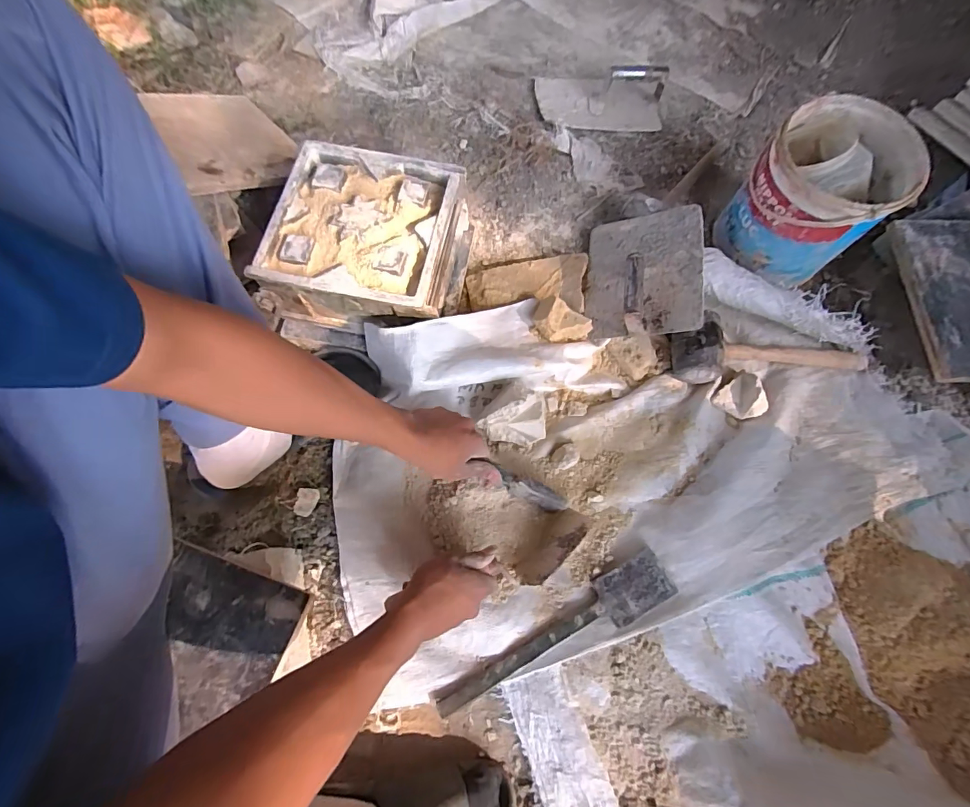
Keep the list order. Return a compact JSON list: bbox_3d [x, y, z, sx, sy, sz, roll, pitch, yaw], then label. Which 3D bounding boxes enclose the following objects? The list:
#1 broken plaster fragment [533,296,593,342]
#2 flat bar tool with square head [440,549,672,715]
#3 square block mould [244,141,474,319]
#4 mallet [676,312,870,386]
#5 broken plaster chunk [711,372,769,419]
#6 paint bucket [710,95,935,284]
[{"bbox_3d":[0.108,-0.118,0.652,0.082,0.037,0.058,34,73,10],"label":"broken plaster fragment"},{"bbox_3d":[0.092,0.284,0.545,0.317,0.014,0.063,-27,74,-10],"label":"flat bar tool with square head"},{"bbox_3d":[-0.161,-0.225,0.653,0.242,0.132,0.220,11,71,2],"label":"square block mould"},{"bbox_3d":[0.420,-0.087,0.662,0.293,0.056,0.090,-7,71,-4],"label":"mallet"},{"bbox_3d":[0.374,-0.008,0.643,0.066,0.031,0.059,-32,75,-12],"label":"broken plaster chunk"},{"bbox_3d":[0.469,-0.299,0.648,0.170,0.164,0.186,0,69,-1],"label":"paint bucket"}]

